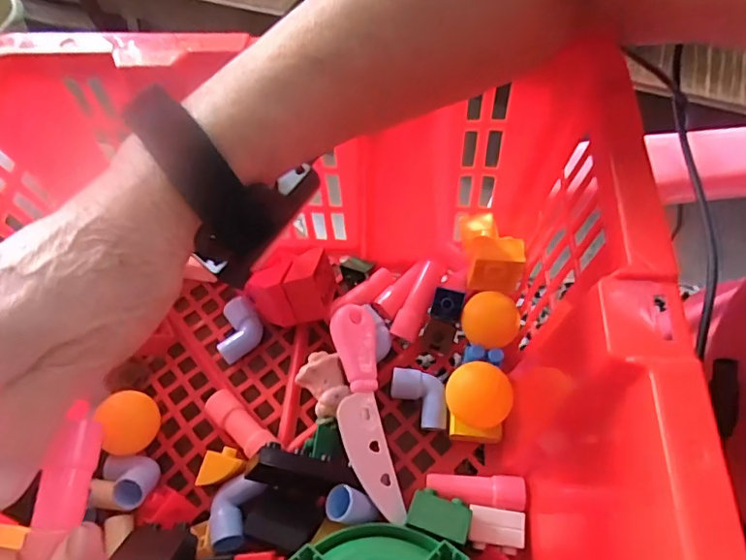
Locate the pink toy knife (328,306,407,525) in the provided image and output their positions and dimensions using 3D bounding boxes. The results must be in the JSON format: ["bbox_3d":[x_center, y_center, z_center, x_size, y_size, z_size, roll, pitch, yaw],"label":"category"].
[{"bbox_3d":[-0.007,0.075,0.321,0.027,0.017,0.125,-10,60,-2],"label":"pink toy knife"}]

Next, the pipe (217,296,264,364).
[{"bbox_3d":[-0.093,0.033,0.367,0.032,0.012,0.034,-33,63,-15],"label":"pipe"}]

